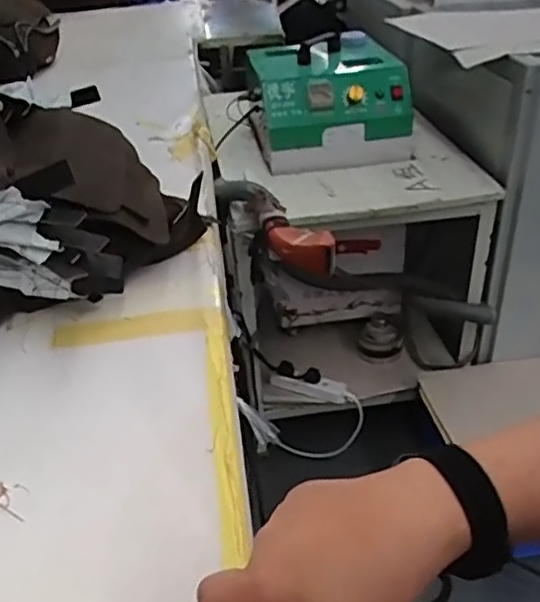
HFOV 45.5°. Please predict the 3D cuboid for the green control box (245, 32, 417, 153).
[{"bbox_3d":[0.128,-0.448,1.356,0.295,0.152,0.248,-6,34,-4],"label":"green control box"}]

